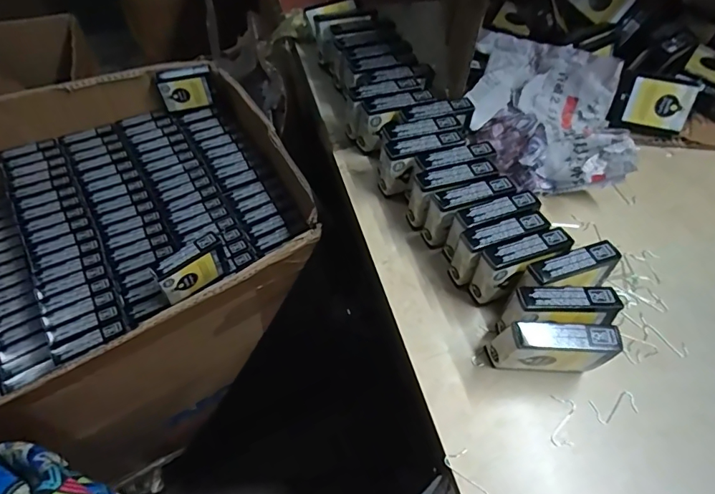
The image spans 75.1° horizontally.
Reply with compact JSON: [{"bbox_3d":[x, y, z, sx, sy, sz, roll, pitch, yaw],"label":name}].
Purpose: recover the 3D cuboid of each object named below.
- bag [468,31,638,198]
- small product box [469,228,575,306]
[{"bbox_3d":[0.195,-0.140,0.493,0.157,0.069,0.177,13,55,6],"label":"bag"},{"bbox_3d":[0.132,0.017,0.381,0.076,0.056,0.022,-17,57,-14],"label":"small product box"}]

